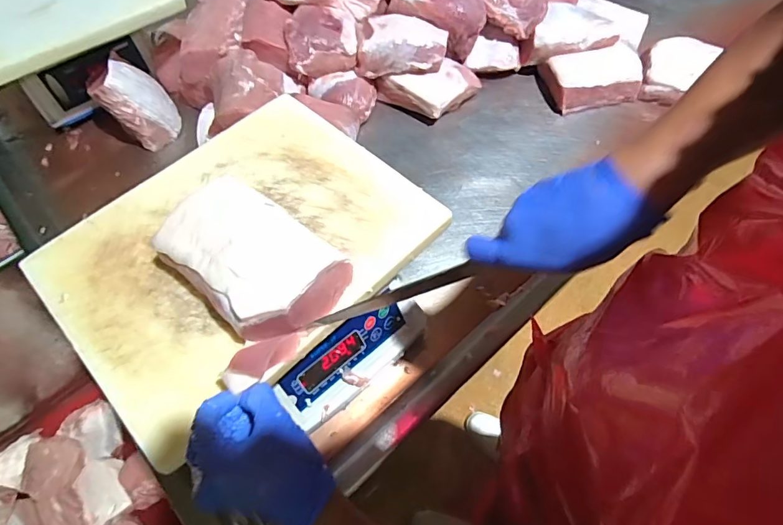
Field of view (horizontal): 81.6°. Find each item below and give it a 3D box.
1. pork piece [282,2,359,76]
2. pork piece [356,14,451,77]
[{"bbox_3d":[-0.125,-0.407,0.820,0.120,0.067,0.127,-4,58,-3],"label":"pork piece"},{"bbox_3d":[0.021,-0.395,0.823,0.156,0.053,0.111,4,58,3],"label":"pork piece"}]

